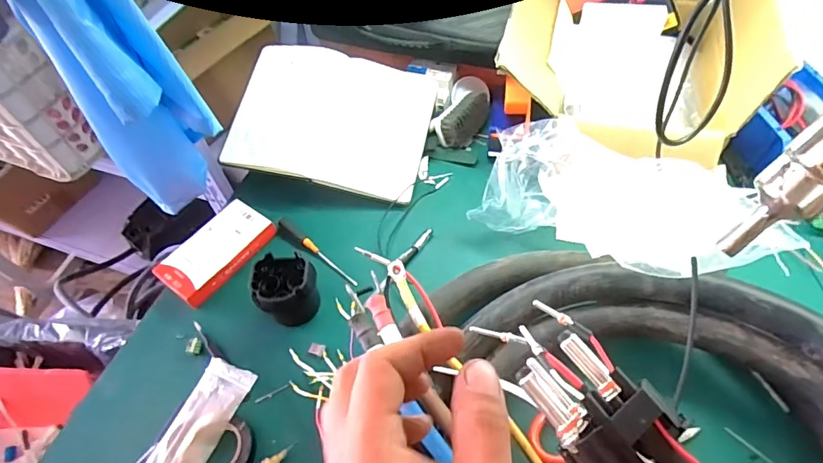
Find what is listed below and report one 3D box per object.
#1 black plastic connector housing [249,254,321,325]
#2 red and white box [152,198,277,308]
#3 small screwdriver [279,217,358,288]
[{"bbox_3d":[-0.145,0.068,0.570,0.073,0.066,0.069,-20,55,-9],"label":"black plastic connector housing"},{"bbox_3d":[-0.256,0.025,0.635,0.074,0.028,0.143,30,62,24],"label":"red and white box"},{"bbox_3d":[-0.127,0.026,0.646,0.150,0.013,0.015,33,63,25],"label":"small screwdriver"}]

